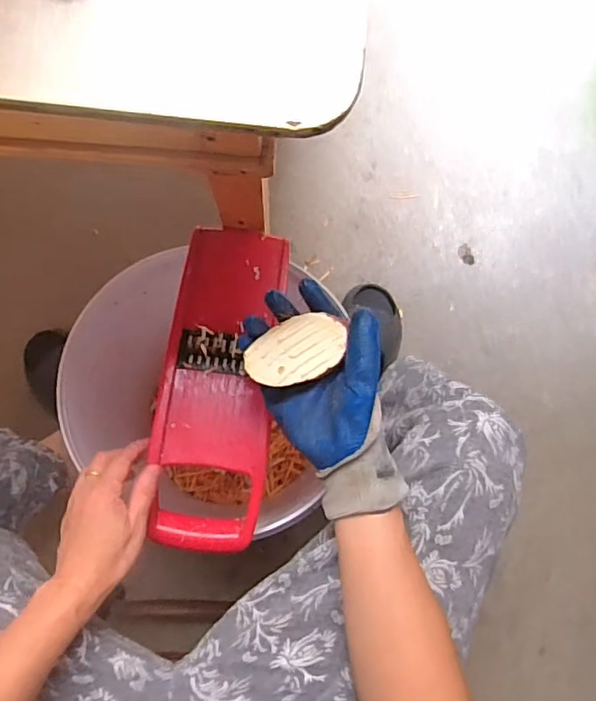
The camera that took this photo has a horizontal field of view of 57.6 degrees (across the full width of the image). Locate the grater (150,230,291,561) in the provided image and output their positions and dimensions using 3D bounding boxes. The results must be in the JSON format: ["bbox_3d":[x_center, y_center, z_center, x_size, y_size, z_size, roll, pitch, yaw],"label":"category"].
[{"bbox_3d":[-0.073,0.026,0.513,0.104,0.018,0.303,4,76,-2],"label":"grater"}]

